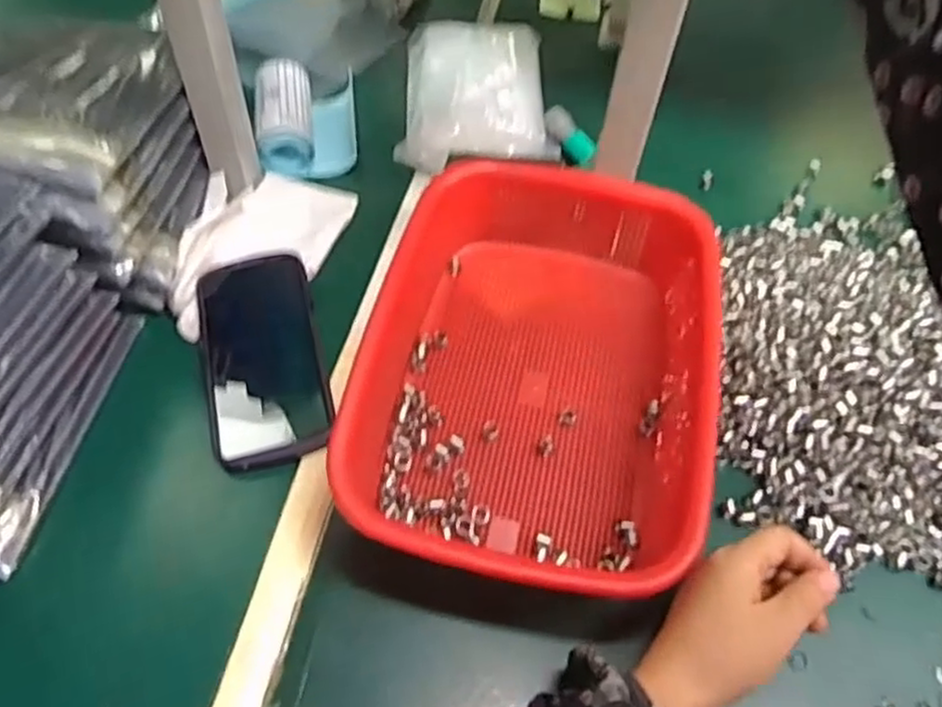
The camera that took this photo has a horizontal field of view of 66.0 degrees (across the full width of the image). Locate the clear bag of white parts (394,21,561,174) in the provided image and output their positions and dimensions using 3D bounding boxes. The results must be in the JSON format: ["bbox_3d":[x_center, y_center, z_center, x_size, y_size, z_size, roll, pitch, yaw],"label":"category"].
[{"bbox_3d":[0.007,-0.240,0.650,0.131,0.035,0.199,3,54,-2],"label":"clear bag of white parts"}]

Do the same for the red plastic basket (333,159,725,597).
[{"bbox_3d":[0.041,0.009,0.463,0.210,0.081,0.274,12,54,5],"label":"red plastic basket"}]

